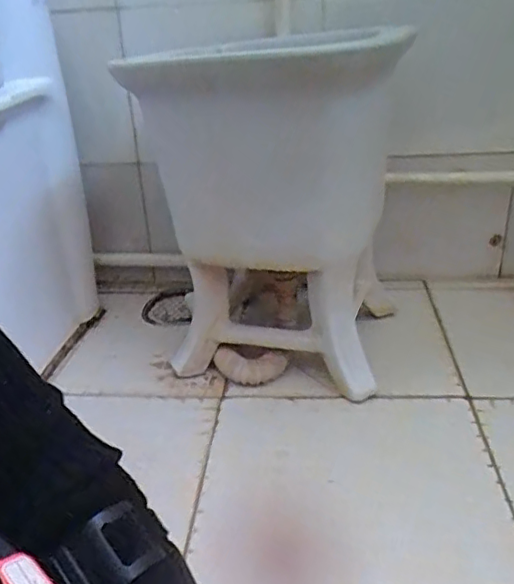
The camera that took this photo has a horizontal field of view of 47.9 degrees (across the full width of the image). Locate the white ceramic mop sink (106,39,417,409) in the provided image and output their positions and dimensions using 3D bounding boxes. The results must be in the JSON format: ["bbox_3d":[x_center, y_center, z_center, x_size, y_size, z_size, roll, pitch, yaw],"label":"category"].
[{"bbox_3d":[0.032,-0.096,0.791,0.301,0.447,0.413,5,28,18],"label":"white ceramic mop sink"}]

